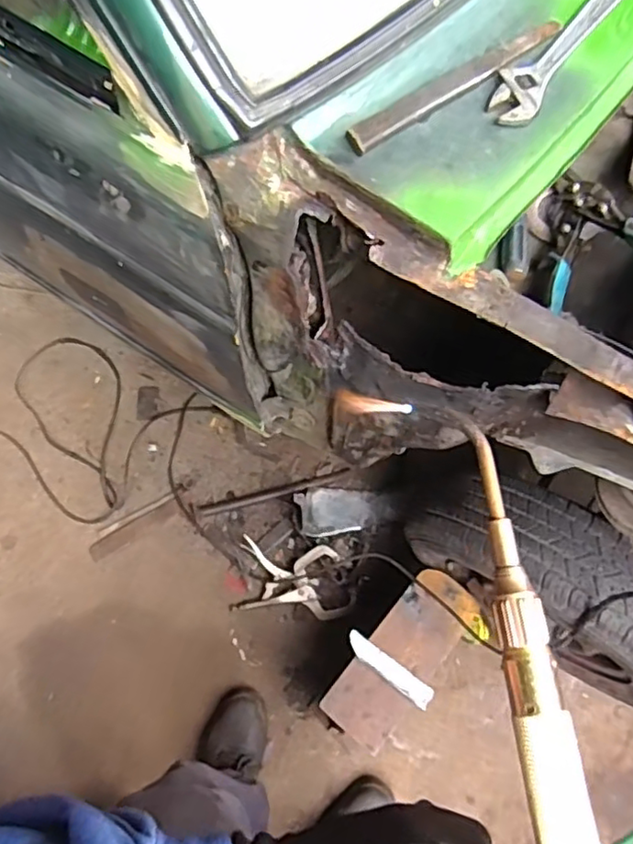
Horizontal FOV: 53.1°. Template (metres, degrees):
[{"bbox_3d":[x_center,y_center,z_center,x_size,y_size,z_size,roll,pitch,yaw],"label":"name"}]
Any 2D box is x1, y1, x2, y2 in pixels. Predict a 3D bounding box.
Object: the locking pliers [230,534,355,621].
[{"bbox_3d":[-0.043,0.340,1.370,0.256,0.046,0.152,6,69,0],"label":"locking pliers"}]

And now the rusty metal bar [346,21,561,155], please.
[{"bbox_3d":[0.122,-0.294,0.550,0.222,0.010,0.027,-34,75,-12],"label":"rusty metal bar"}]

